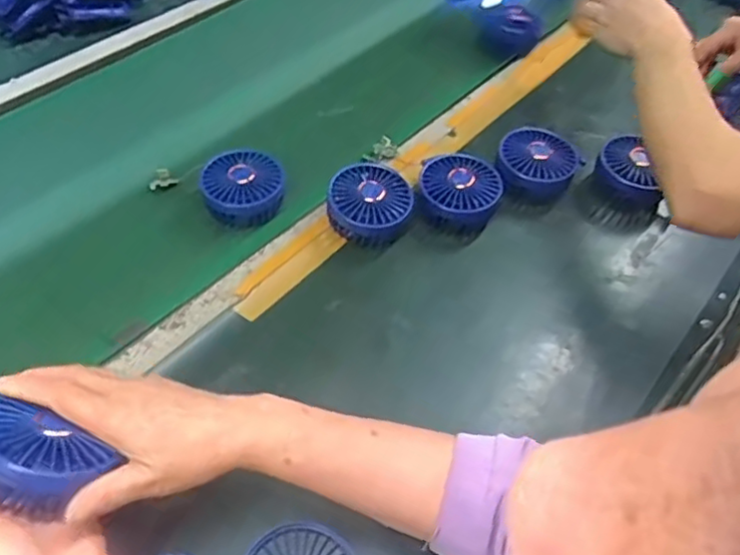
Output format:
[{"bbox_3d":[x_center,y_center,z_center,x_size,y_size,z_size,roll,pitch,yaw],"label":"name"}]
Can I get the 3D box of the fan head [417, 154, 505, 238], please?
[{"bbox_3d":[0.097,-0.092,0.712,0.088,0.047,0.082,10,51,6],"label":"fan head"}]

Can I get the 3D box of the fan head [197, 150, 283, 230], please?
[{"bbox_3d":[-0.135,-0.096,0.704,0.086,0.044,0.089,1,51,-1],"label":"fan head"}]

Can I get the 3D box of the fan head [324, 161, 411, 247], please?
[{"bbox_3d":[-0.001,-0.075,0.689,0.082,0.046,0.087,1,51,-1],"label":"fan head"}]

